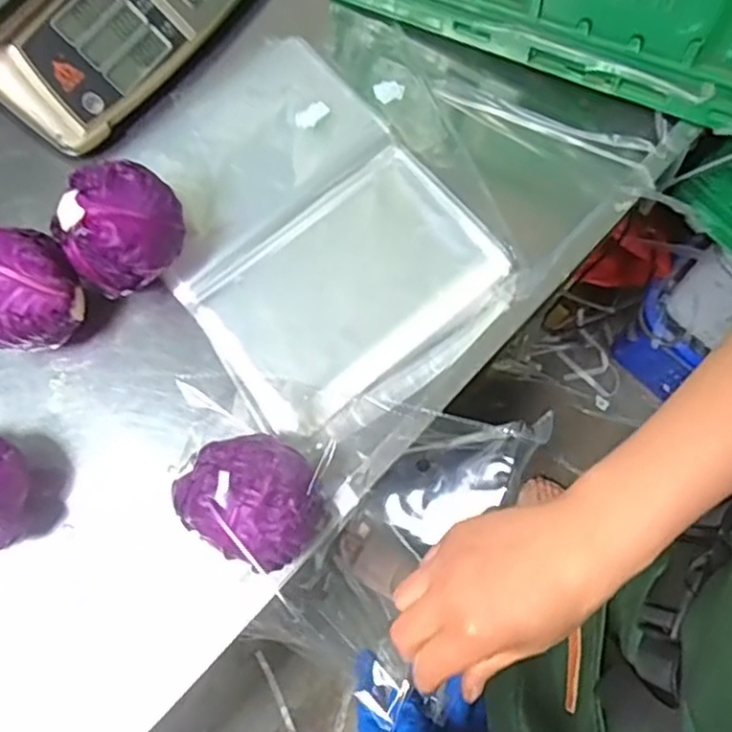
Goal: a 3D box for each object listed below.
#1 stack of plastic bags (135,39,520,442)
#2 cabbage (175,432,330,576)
[{"bbox_3d":[-0.060,-0.132,0.650,0.261,0.027,0.357,-37,79,-8],"label":"stack of plastic bags"},{"bbox_3d":[-0.089,0.107,0.547,0.107,0.095,0.094,38,79,9],"label":"cabbage"}]

